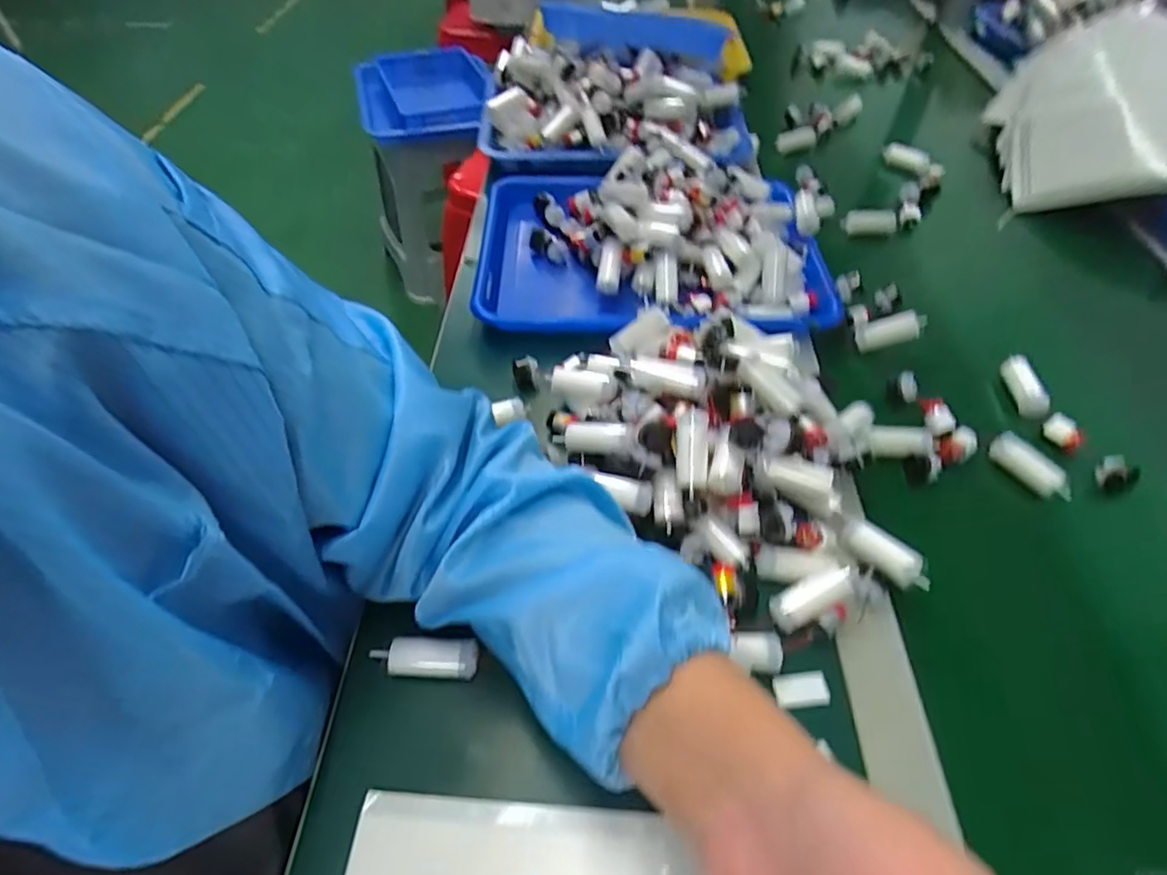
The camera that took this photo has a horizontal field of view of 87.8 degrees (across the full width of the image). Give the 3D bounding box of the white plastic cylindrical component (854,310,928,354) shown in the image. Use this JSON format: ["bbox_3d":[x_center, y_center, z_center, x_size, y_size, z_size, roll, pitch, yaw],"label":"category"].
[{"bbox_3d":[0.271,-0.094,0.538,0.059,0.024,0.017,-17,33,47],"label":"white plastic cylindrical component"}]

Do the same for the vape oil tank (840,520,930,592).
[{"bbox_3d":[0.192,0.073,0.384,0.022,0.015,0.057,-34,59,-25],"label":"vape oil tank"}]

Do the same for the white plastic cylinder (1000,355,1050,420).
[{"bbox_3d":[0.367,-0.042,0.505,0.016,0.021,0.054,-18,80,-14],"label":"white plastic cylinder"}]

